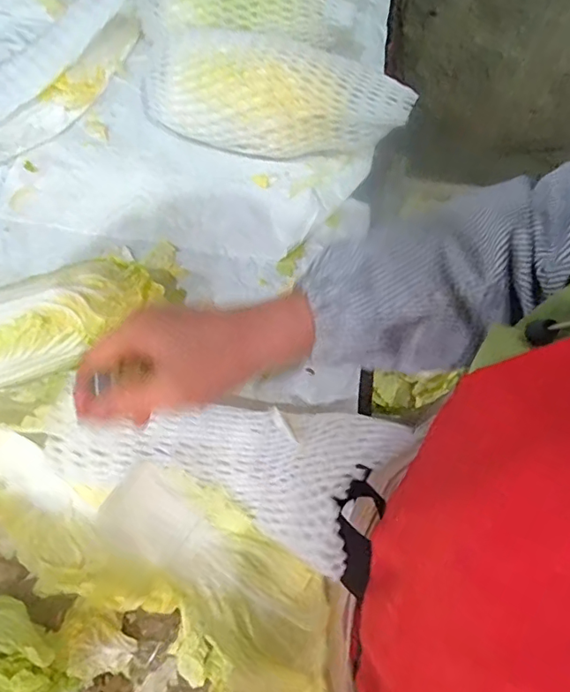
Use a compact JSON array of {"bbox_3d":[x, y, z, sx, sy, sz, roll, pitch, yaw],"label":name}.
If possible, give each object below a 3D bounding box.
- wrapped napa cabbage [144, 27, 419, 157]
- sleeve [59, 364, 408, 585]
[{"bbox_3d":[-0.017,-0.265,0.582,0.290,0.098,0.104,19,69,6],"label":"wrapped napa cabbage"},{"bbox_3d":[-0.049,0.091,0.401,0.241,0.101,0.104,1,65,28],"label":"sleeve"}]

